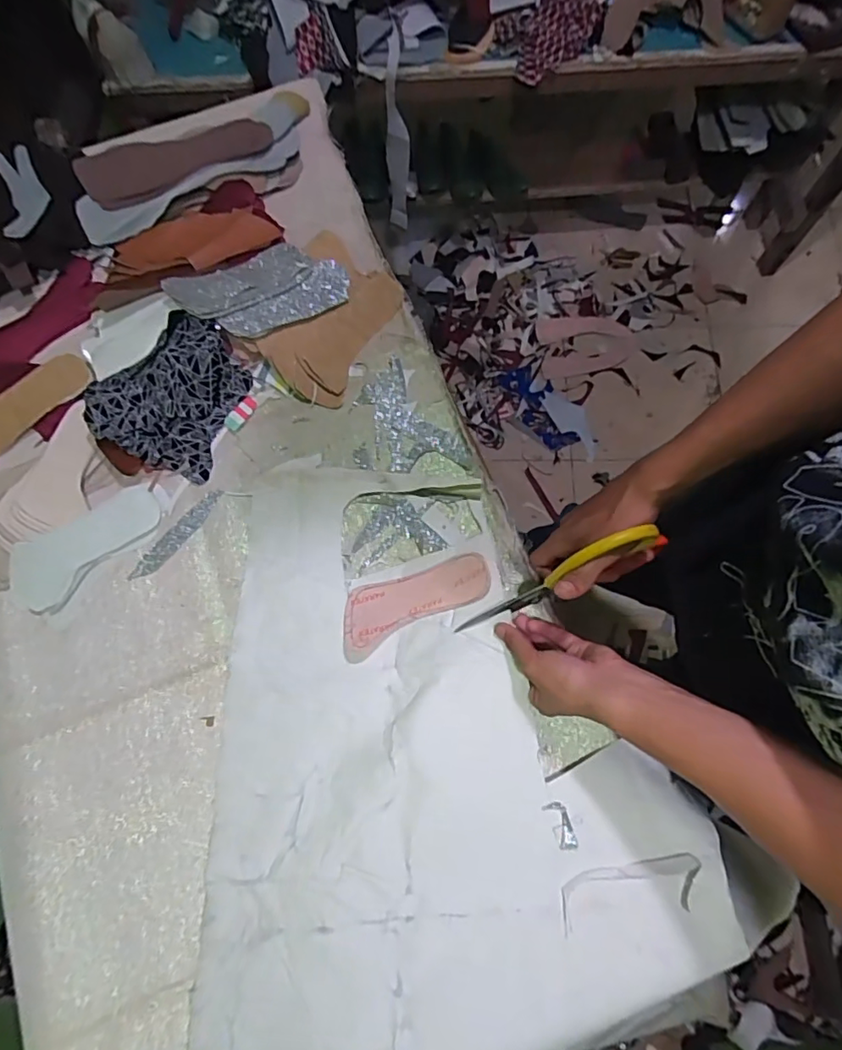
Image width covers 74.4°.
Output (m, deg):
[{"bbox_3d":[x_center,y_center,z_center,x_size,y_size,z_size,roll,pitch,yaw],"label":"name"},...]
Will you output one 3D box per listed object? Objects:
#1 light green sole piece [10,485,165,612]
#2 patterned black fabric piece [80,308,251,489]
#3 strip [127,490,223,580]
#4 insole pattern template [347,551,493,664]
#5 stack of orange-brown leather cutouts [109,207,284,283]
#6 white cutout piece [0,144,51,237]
[{"bbox_3d":[-0.378,0.019,0.621,0.177,0.015,0.071,-38,76,-10],"label":"light green sole piece"},{"bbox_3d":[-0.299,-0.157,0.650,0.152,0.062,0.172,17,74,6],"label":"patterned black fabric piece"},{"bbox_3d":[-0.276,0.011,0.631,0.025,0.004,0.131,37,77,11],"label":"strip"},{"bbox_3d":[-0.012,0.075,0.583,0.169,0.023,0.069,-27,59,4],"label":"insole pattern template"},{"bbox_3d":[-0.296,-0.367,0.712,0.213,0.024,0.080,-16,73,-4],"label":"stack of orange-brown leather cutouts"},{"bbox_3d":[-0.507,-0.429,0.703,0.061,0.014,0.149,-22,71,2],"label":"white cutout piece"}]

